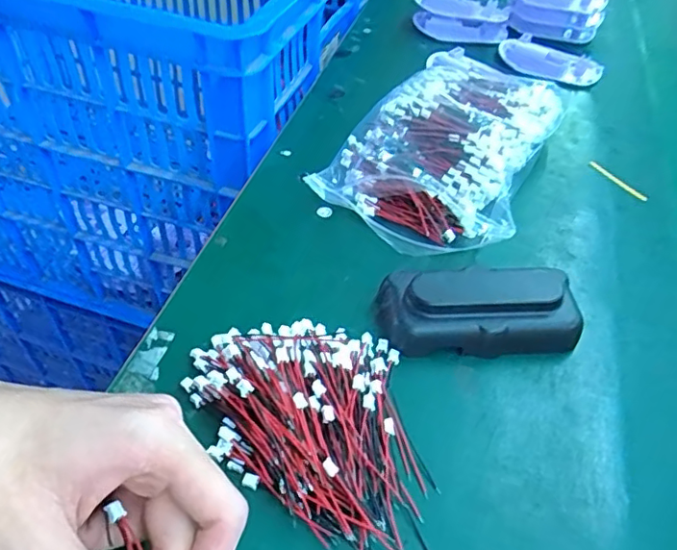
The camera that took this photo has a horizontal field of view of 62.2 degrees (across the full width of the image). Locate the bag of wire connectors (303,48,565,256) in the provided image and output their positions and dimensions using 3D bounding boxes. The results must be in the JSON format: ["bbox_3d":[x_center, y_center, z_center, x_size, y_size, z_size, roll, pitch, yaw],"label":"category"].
[{"bbox_3d":[0.095,-0.111,0.428,0.157,0.045,0.240,31,52,24],"label":"bag of wire connectors"}]

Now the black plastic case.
[{"bbox_3d":[0.076,0.018,0.309,0.106,0.027,0.046,-1,47,-5],"label":"black plastic case"}]

